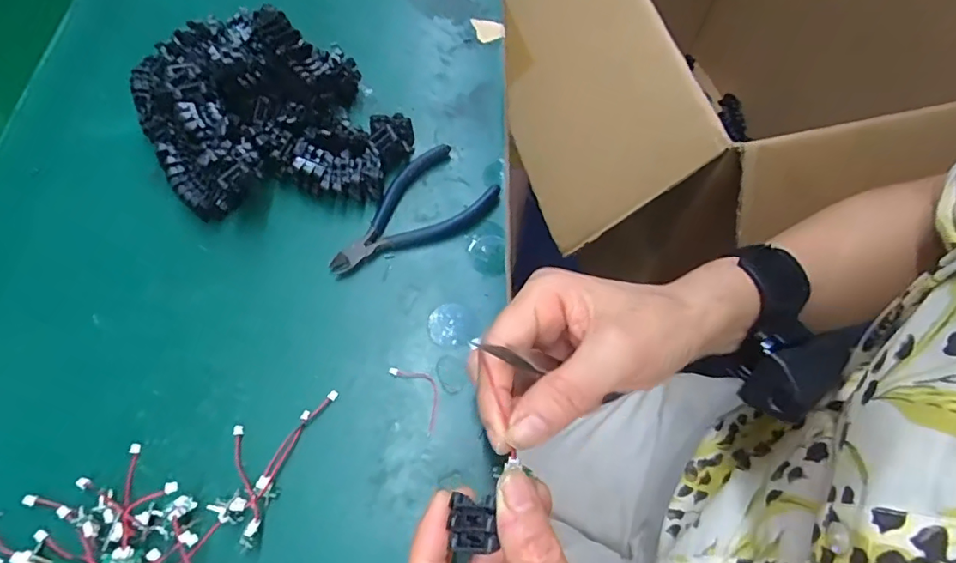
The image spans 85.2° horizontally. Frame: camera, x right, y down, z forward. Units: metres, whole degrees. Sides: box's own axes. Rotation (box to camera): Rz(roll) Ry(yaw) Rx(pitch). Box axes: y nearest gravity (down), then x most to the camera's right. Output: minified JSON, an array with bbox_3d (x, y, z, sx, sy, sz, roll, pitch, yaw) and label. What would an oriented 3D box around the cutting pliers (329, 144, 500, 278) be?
[{"bbox_3d":[-0.048,-0.043,0.344,0.117,0.011,0.060,-36,71,-19],"label":"cutting pliers"}]

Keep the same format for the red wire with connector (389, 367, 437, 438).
[{"bbox_3d":[-0.032,0.063,0.294,0.019,0.004,0.043,-30,69,-17],"label":"red wire with connector"}]

